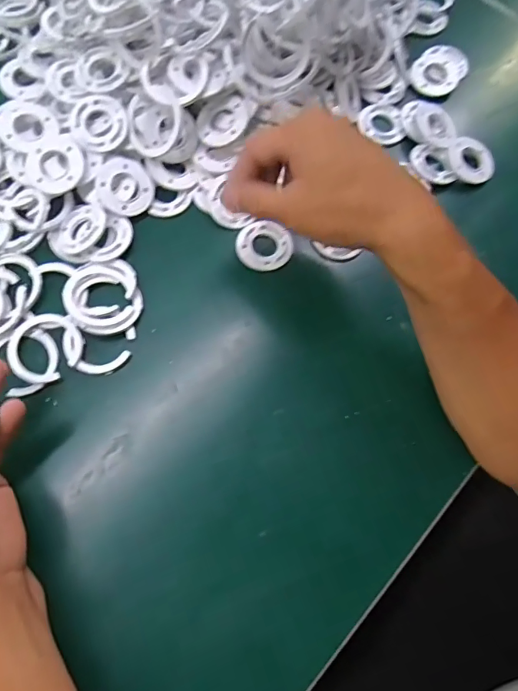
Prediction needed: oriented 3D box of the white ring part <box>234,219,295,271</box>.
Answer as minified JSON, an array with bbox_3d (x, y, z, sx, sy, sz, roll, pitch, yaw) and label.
[{"bbox_3d":[0.005,-0.080,0.377,0.045,0.009,0.038,0,71,-3],"label":"white ring part"}]

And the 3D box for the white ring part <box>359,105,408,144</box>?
[{"bbox_3d":[0.110,-0.202,0.426,0.037,0.009,0.042,-10,72,-6],"label":"white ring part"}]

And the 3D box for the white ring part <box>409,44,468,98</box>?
[{"bbox_3d":[0.171,-0.262,0.444,0.044,0.012,0.060,36,73,9],"label":"white ring part"}]

